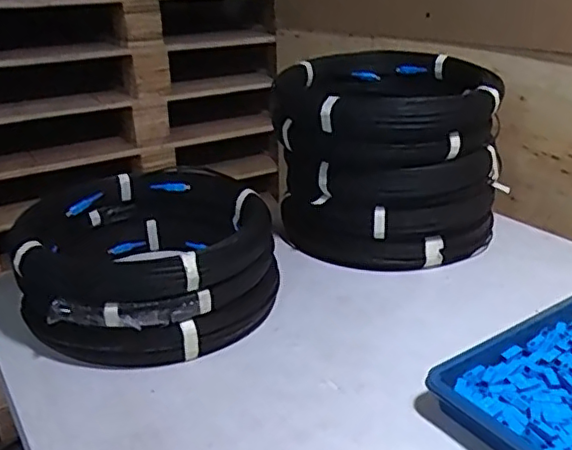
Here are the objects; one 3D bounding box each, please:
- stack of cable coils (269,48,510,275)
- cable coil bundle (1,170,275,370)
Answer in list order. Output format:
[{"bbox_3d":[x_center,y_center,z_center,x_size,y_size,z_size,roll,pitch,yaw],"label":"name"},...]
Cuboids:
[{"bbox_3d":[0.144,-0.099,0.896,0.302,0.241,0.274,1,23,6],"label":"stack of cable coils"},{"bbox_3d":[-0.167,0.043,0.743,0.285,0.125,0.289,-10,25,-19],"label":"cable coil bundle"}]

